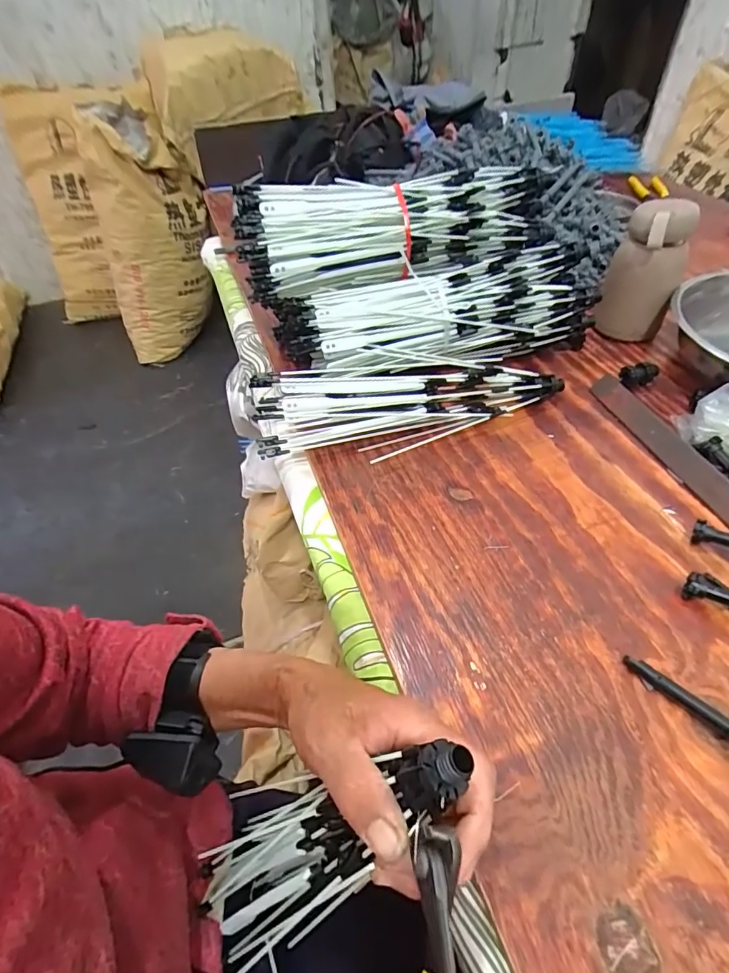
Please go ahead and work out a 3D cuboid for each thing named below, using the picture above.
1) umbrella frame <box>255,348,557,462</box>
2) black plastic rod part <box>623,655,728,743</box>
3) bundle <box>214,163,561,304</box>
[{"bbox_3d":[0.049,-0.086,0.485,0.314,0.059,0.115,-6,47,-3],"label":"umbrella frame"},{"bbox_3d":[0.213,0.142,0.305,0.015,0.019,0.094,-36,55,-26],"label":"black plastic rod part"},{"bbox_3d":[0.027,-0.268,0.503,0.318,0.082,0.090,-7,48,-4],"label":"bundle"}]

